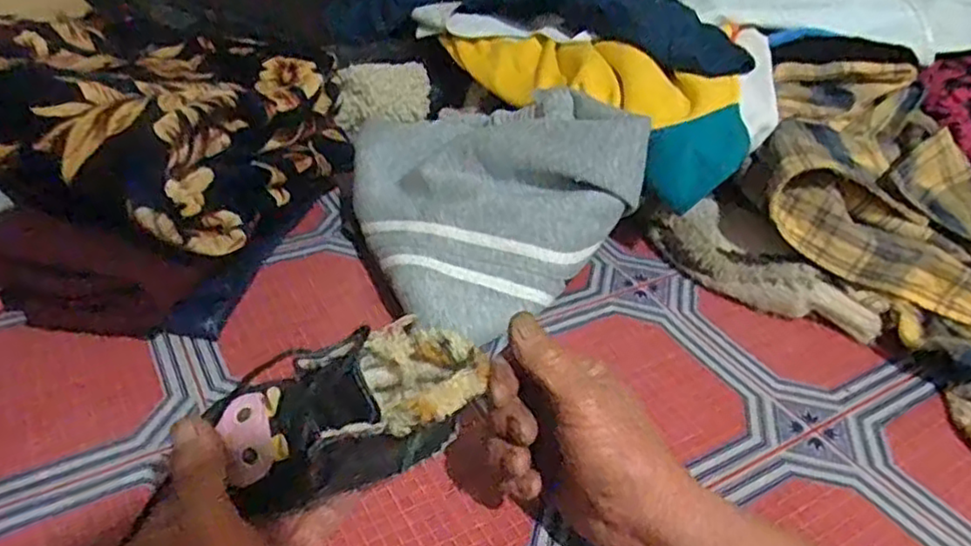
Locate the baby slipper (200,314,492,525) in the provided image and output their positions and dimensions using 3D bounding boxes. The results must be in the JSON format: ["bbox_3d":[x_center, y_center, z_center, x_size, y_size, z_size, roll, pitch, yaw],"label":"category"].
[{"bbox_3d":[-0.055,0.062,0.309,0.112,0.057,0.056,-11,38,-21],"label":"baby slipper"}]

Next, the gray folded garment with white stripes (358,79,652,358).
[{"bbox_3d":[-0.026,-0.074,0.548,0.251,0.104,0.209,32,44,33],"label":"gray folded garment with white stripes"}]

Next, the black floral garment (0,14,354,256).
[{"bbox_3d":[-0.234,-0.116,0.509,0.218,0.092,0.229,4,38,-3],"label":"black floral garment"}]

